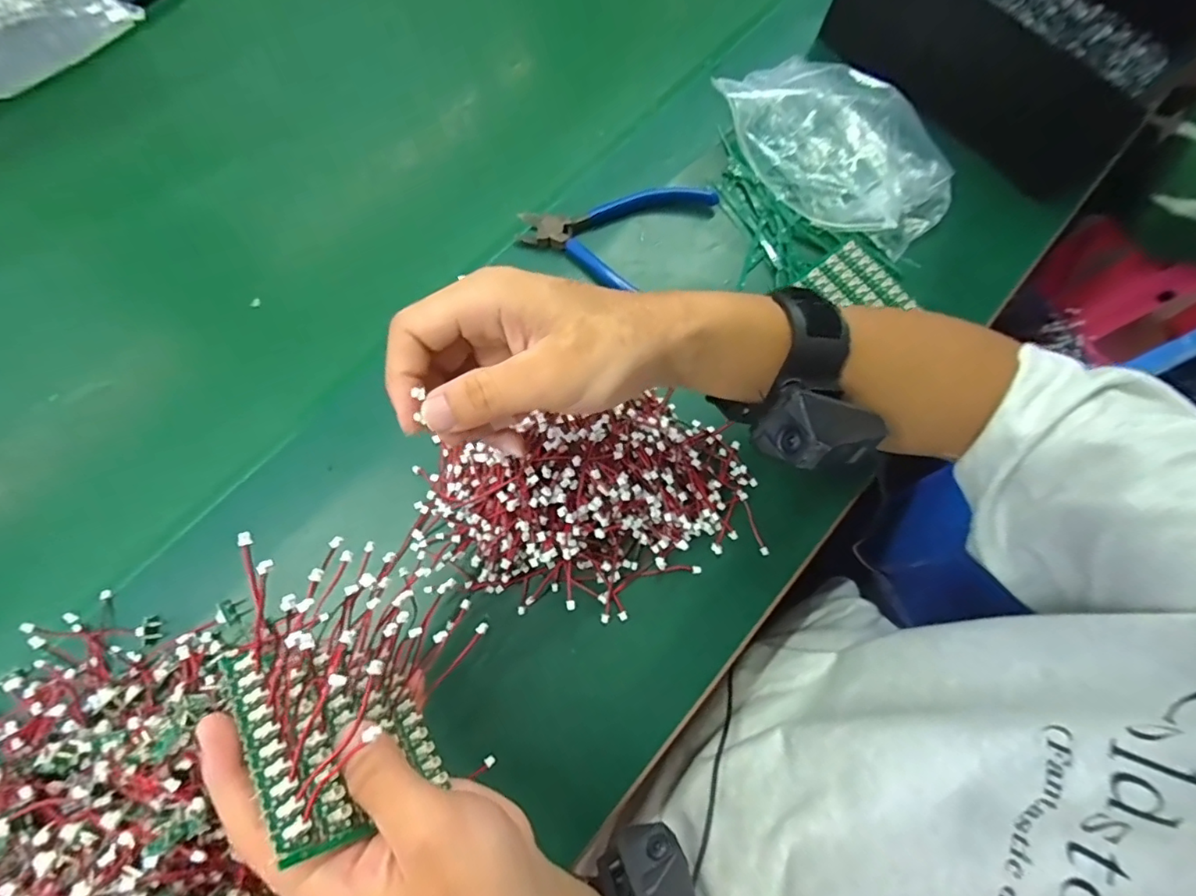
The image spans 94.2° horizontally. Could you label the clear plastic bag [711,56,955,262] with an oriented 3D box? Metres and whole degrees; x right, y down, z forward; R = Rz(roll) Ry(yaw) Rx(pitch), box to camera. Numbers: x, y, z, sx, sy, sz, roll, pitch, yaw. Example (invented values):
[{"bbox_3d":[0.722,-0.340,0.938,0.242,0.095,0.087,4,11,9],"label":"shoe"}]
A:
[{"bbox_3d":[0.174,-0.222,0.400,0.182,0.064,0.101,36,76,9],"label":"clear plastic bag"}]

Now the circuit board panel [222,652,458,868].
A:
[{"bbox_3d":[-0.106,0.120,0.237,0.014,0.084,0.079,-41,58,11],"label":"circuit board panel"}]

